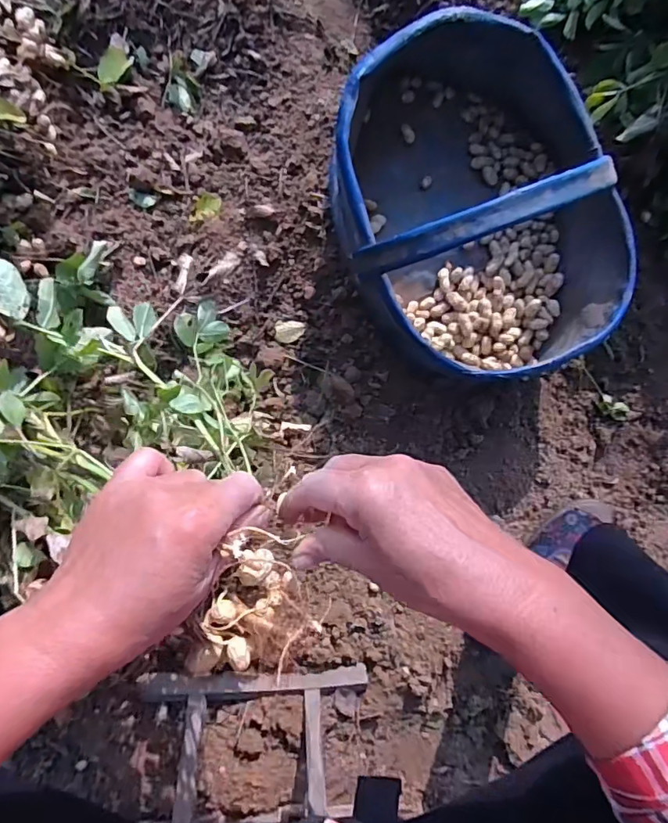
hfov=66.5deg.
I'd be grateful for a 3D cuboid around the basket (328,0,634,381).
[{"bbox_3d":[0.152,-0.222,0.560,0.286,0.223,0.379,-23,92,-1],"label":"basket"}]

